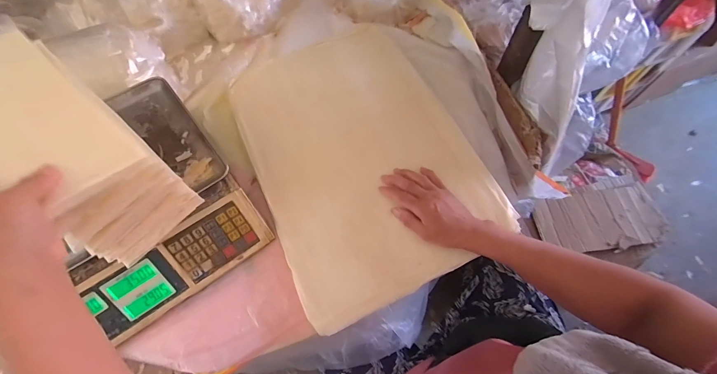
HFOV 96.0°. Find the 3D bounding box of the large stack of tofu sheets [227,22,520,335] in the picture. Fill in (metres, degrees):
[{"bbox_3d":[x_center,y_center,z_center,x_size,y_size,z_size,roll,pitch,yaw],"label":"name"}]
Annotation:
[{"bbox_3d":[-0.006,-0.075,0.551,0.343,0.028,0.502,-23,66,-9],"label":"large stack of tofu sheets"}]

